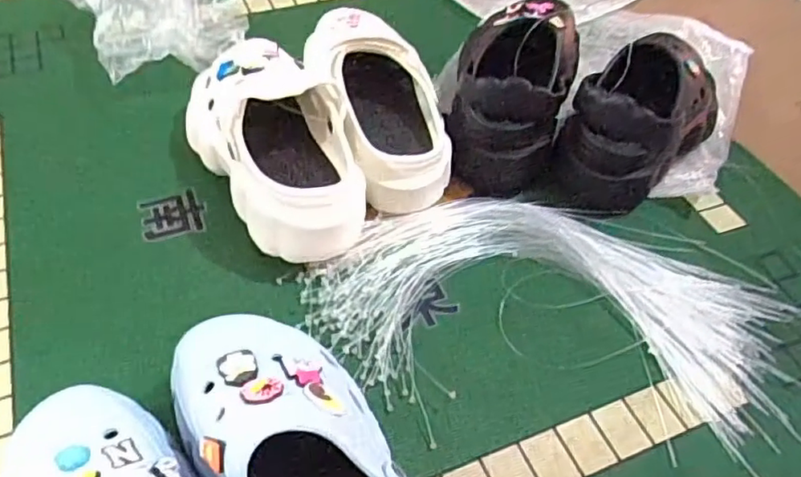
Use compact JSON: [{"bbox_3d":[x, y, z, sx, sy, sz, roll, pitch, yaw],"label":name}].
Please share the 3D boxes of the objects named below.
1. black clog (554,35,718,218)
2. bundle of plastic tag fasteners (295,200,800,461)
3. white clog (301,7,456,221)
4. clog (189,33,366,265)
[{"bbox_3d":[0.241,-0.124,0.618,0.105,0.101,0.240,37,57,25],"label":"black clog"},{"bbox_3d":[0.129,0.051,0.524,0.406,0.018,0.193,10,50,5],"label":"bundle of plastic tag fasteners"},{"bbox_3d":[-0.025,-0.137,0.606,0.112,0.094,0.241,-9,51,-12],"label":"white clog"},{"bbox_3d":[-0.116,-0.089,0.565,0.117,0.104,0.244,-23,55,-24],"label":"clog"}]

